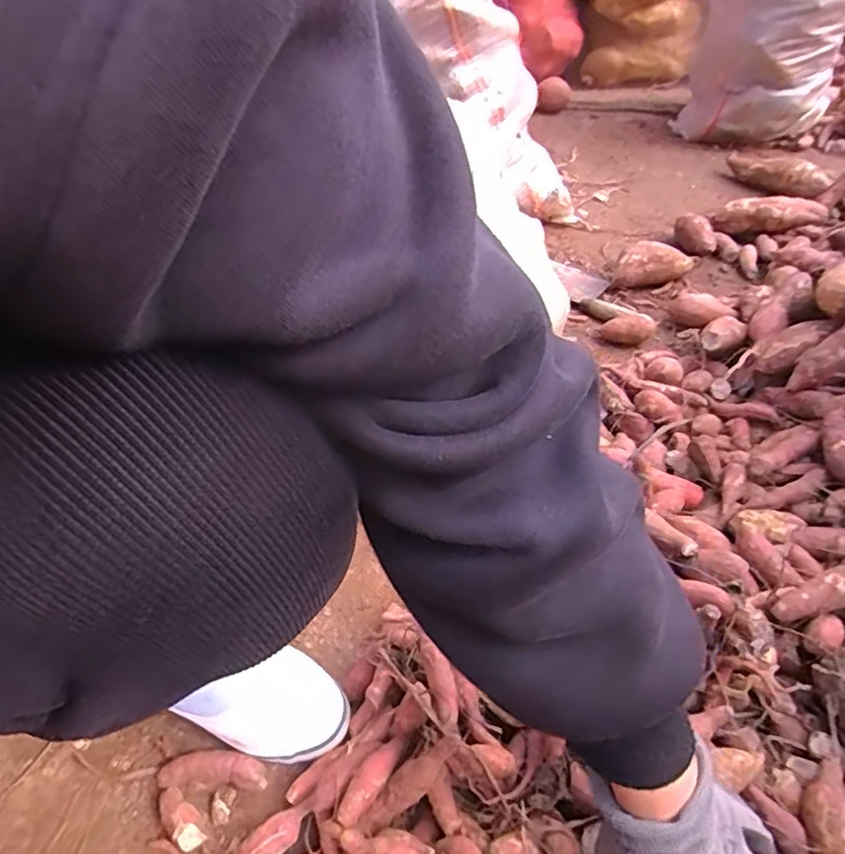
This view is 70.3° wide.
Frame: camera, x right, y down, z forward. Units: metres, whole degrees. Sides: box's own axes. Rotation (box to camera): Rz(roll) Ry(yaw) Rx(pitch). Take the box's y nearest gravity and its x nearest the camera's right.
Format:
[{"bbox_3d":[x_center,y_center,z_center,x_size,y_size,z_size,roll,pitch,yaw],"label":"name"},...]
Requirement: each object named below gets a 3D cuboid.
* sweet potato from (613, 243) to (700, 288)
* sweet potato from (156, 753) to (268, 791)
[{"bbox_3d":[0.375,-0.261,0.967,0.136,0.067,0.049,-8,46,-4],"label":"sweet potato"},{"bbox_3d":[-0.164,0.272,0.473,0.084,0.021,0.022,0,46,-1],"label":"sweet potato"}]

